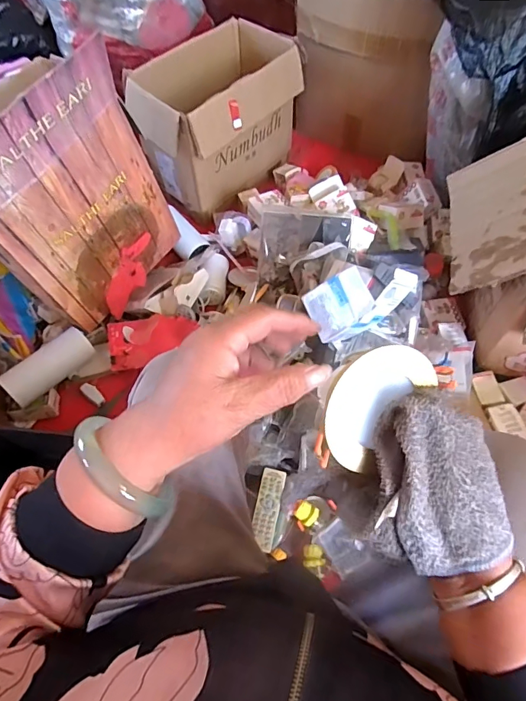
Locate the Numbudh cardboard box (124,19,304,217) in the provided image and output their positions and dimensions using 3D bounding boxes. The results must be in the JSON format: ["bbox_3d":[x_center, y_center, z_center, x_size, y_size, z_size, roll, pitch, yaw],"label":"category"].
[{"bbox_3d":[-0.107,-0.597,1.110,0.278,0.268,0.427,40,70,21],"label":"Numbudh cardboard box"}]

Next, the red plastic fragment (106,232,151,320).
[{"bbox_3d":[-0.273,-0.154,0.903,0.026,0.091,0.178,29,103,17],"label":"red plastic fragment"}]

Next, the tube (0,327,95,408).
[{"bbox_3d":[-0.429,0.029,0.877,0.064,0.072,0.175,36,69,20],"label":"tube"}]

